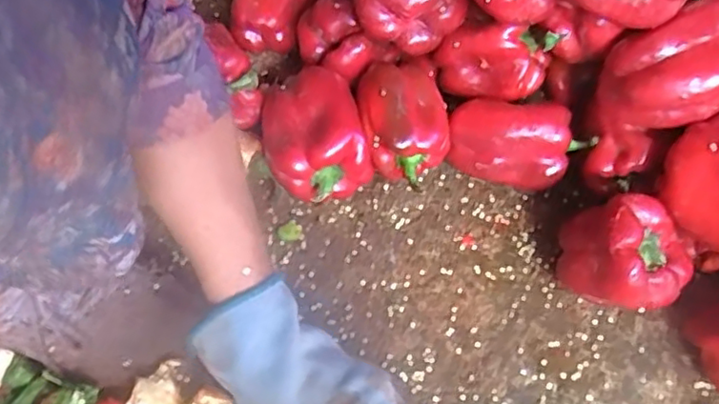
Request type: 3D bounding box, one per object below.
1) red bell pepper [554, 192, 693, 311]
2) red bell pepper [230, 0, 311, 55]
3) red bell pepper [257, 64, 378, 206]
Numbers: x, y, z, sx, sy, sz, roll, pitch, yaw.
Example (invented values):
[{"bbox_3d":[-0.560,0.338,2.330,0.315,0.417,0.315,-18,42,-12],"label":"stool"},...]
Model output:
[{"bbox_3d":[0.176,0.044,0.429,0.083,0.079,0.068,29,64,15],"label":"red bell pepper"},{"bbox_3d":[-0.073,-0.172,0.526,0.070,0.062,0.067,-4,60,-4],"label":"red bell pepper"},{"bbox_3d":[-0.036,-0.043,0.479,0.071,0.086,0.076,1,60,-1],"label":"red bell pepper"}]

